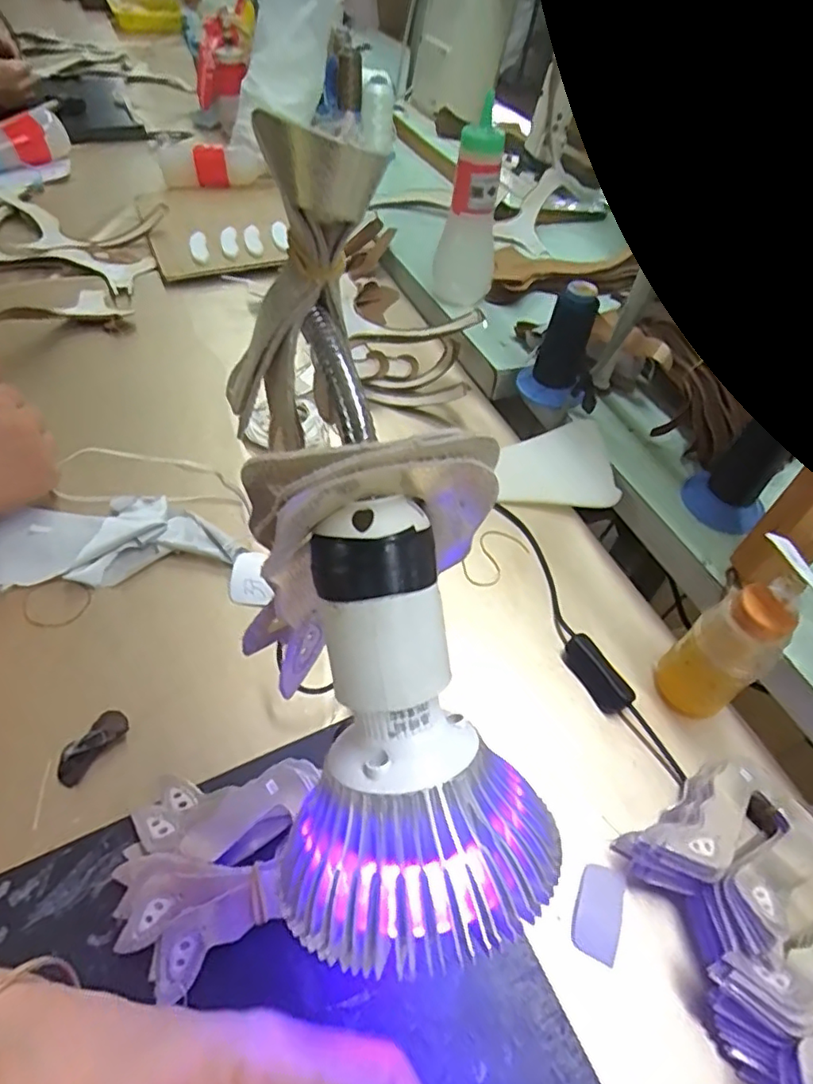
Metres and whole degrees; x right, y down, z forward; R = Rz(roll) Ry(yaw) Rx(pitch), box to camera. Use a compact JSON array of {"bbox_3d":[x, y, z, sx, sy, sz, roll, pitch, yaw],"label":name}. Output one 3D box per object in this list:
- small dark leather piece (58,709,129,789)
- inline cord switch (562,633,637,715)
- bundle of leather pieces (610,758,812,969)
[{"bbox_3d":[-0.205,0.132,0.384,0.020,0.009,0.050,29,53,17],"label":"small dark leather piece"},{"bbox_3d":[0.141,0.097,0.441,0.020,0.022,0.059,-21,55,-22],"label":"inline cord switch"},{"bbox_3d":[0.197,0.179,0.353,0.115,0.056,0.078,-26,58,-24],"label":"bundle of leather pieces"}]

